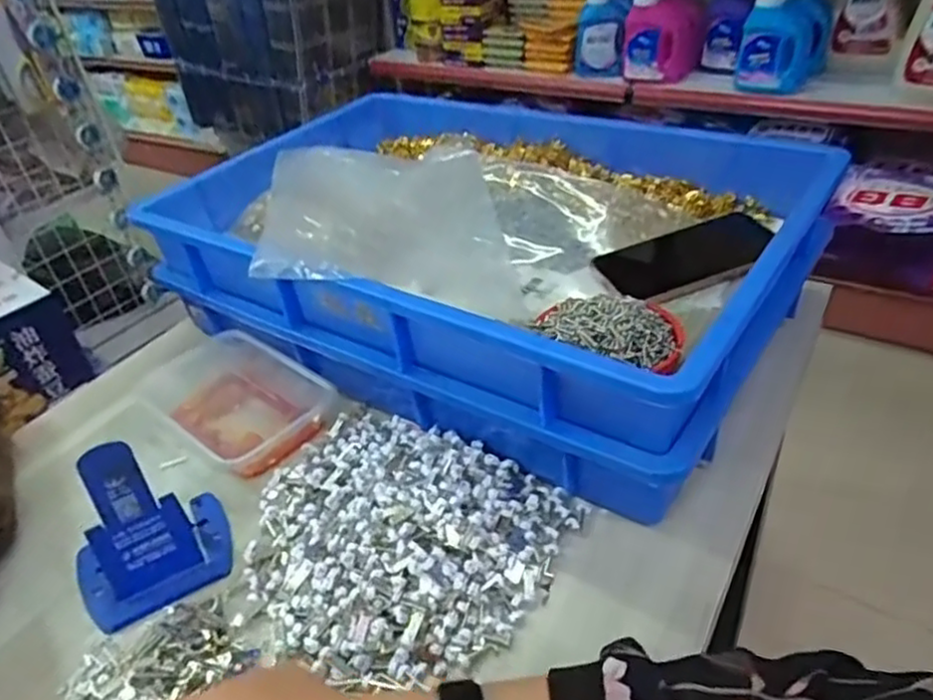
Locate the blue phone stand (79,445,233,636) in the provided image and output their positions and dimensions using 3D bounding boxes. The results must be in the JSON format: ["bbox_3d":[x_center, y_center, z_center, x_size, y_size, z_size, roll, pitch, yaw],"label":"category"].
[{"bbox_3d":[-0.222,0.114,0.473,0.104,0.086,0.080,-30,42,-27],"label":"blue phone stand"}]

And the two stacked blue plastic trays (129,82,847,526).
[{"bbox_3d":[0.001,-0.100,0.661,0.555,0.145,0.370,18,43,29],"label":"two stacked blue plastic trays"}]

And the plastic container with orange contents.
[{"bbox_3d":[-0.214,0.043,0.626,0.189,0.041,0.111,21,45,32],"label":"plastic container with orange contents"}]

